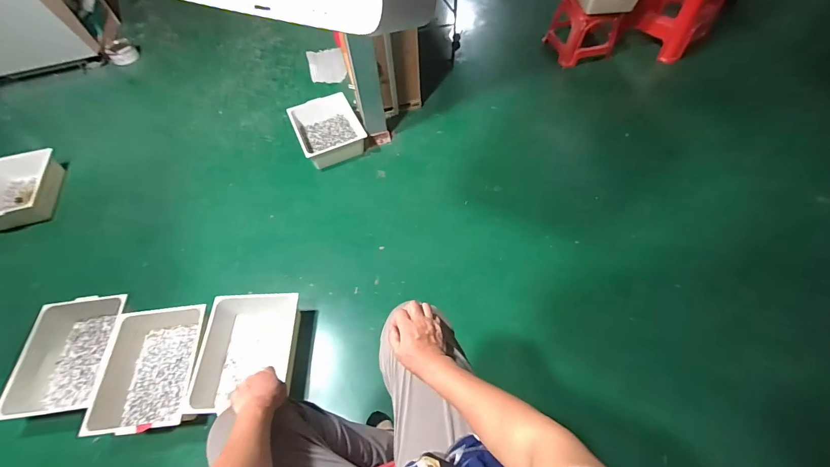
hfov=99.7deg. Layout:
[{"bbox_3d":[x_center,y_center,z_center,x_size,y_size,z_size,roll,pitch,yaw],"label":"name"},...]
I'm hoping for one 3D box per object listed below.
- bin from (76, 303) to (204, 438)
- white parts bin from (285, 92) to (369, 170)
[{"bbox_3d":[-0.818,0.411,1.100,0.300,0.112,0.382,-5,57,0],"label":"bin"},{"bbox_3d":[-0.417,-0.513,1.688,0.305,0.102,0.392,-23,59,-11],"label":"white parts bin"}]

